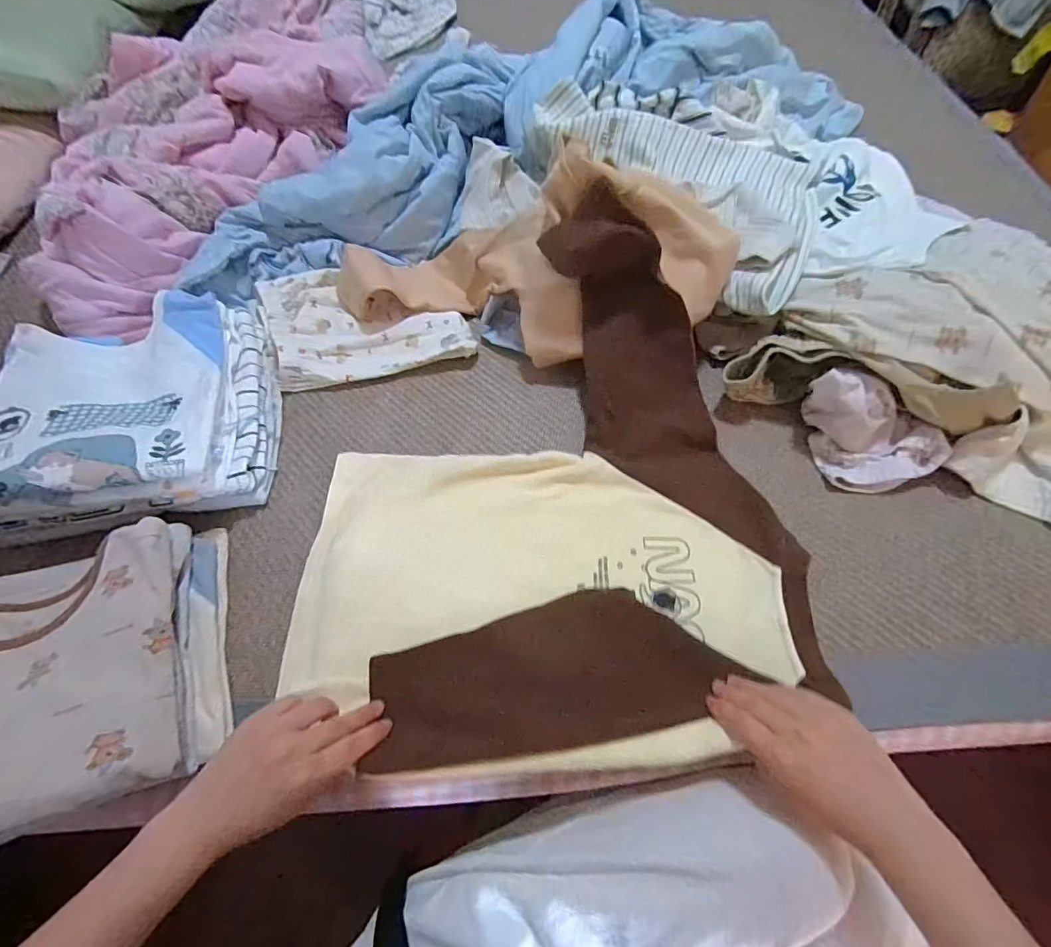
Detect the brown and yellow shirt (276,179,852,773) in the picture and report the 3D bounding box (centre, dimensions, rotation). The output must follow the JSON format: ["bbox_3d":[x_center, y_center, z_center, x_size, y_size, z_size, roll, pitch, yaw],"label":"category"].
[{"bbox_3d":[0.025,-0.007,0.467,0.457,0.183,0.485,2,58,-2],"label":"brown and yellow shirt"}]

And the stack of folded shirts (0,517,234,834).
[{"bbox_3d":[-0.397,0.167,0.399,0.255,0.062,0.209,-18,62,-8],"label":"stack of folded shirts"}]

